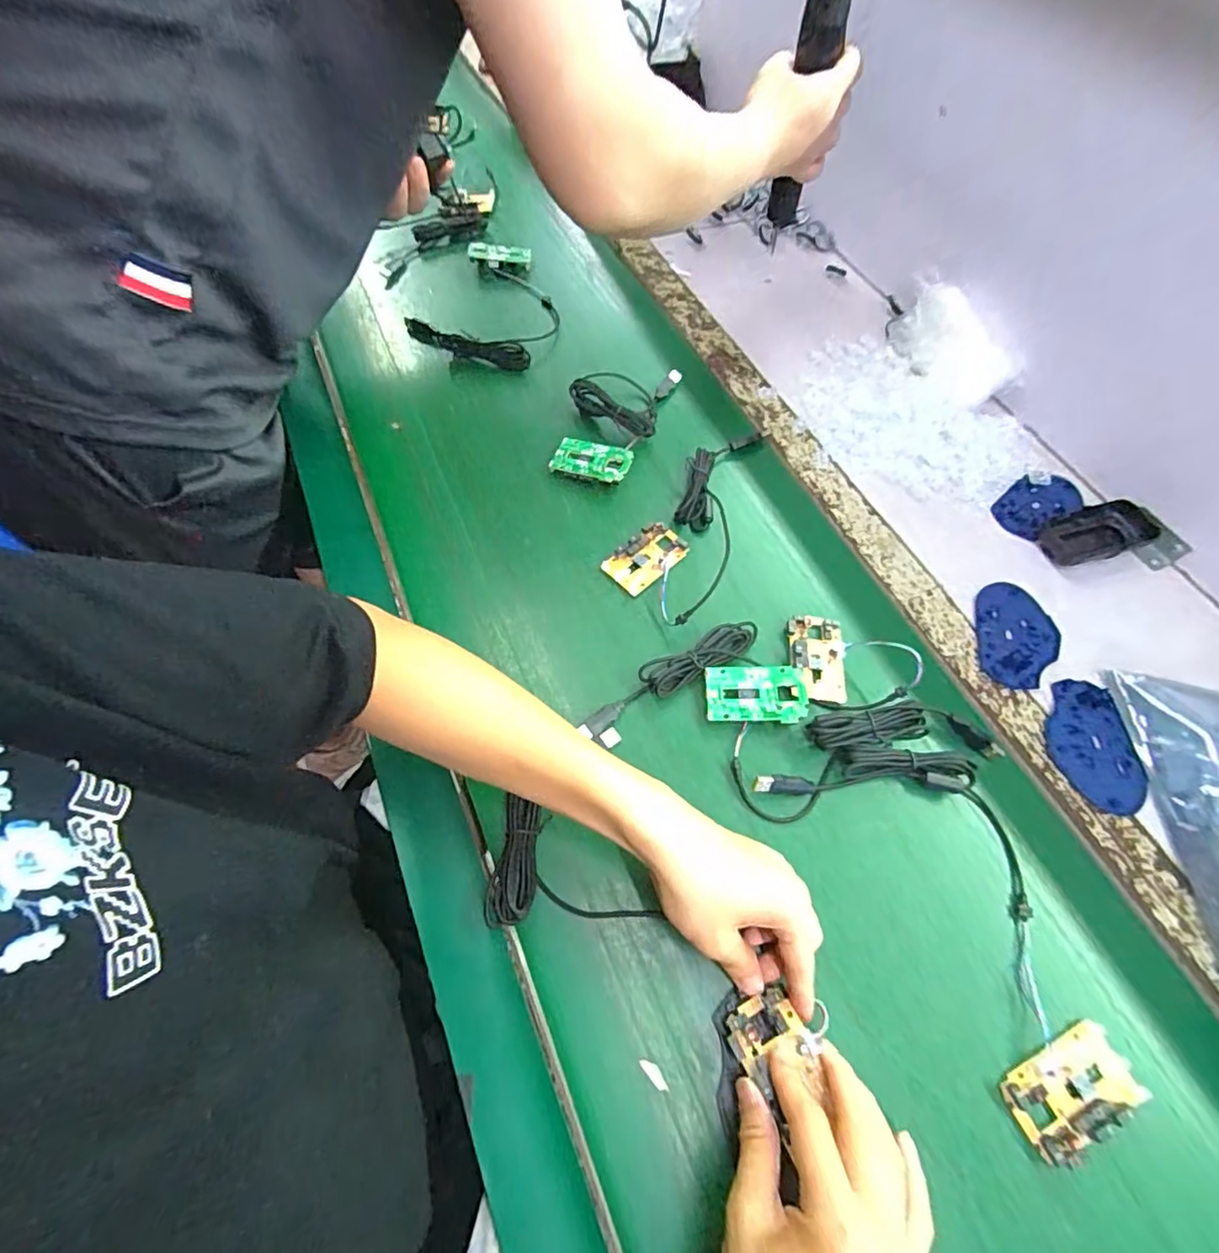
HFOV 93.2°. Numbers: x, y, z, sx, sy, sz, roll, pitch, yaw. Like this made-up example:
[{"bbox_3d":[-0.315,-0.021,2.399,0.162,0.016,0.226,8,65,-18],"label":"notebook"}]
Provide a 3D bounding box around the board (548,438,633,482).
[{"bbox_3d":[-0.018,-0.165,0.574,0.076,0.010,0.040,15,68,12],"label":"board"}]

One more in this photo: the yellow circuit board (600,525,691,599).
[{"bbox_3d":[0.034,-0.062,0.532,0.075,0.013,0.045,-40,70,-22],"label":"yellow circuit board"}]

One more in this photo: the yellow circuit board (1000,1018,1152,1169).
[{"bbox_3d":[0.281,0.282,0.349,0.079,0.010,0.046,-21,64,-14],"label":"yellow circuit board"}]

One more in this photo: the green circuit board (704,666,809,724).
[{"bbox_3d":[0.117,0.055,0.461,0.079,0.014,0.044,1,61,-3],"label":"green circuit board"}]

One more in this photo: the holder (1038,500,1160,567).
[{"bbox_3d":[0.485,-0.094,0.573,0.111,0.018,0.050,-14,63,-11],"label":"holder"}]

